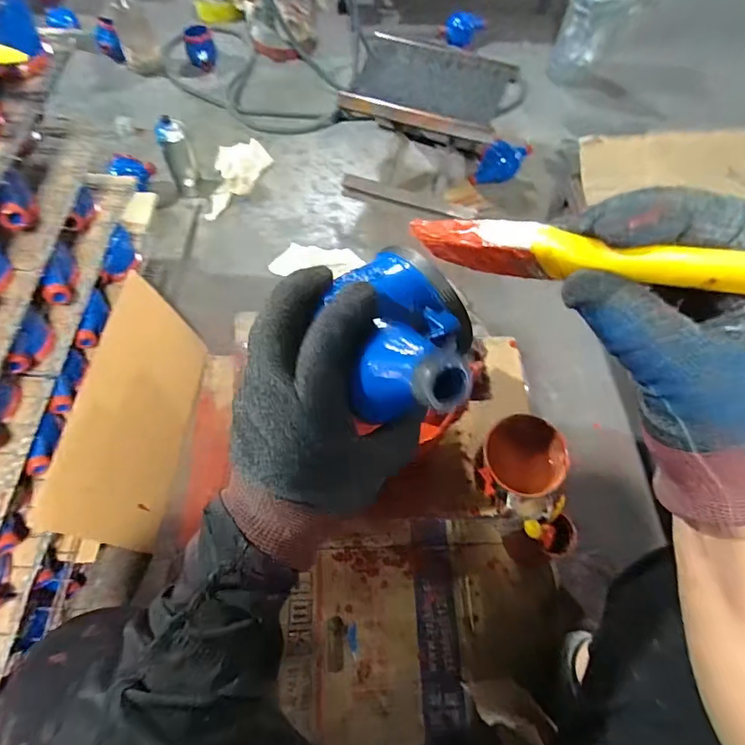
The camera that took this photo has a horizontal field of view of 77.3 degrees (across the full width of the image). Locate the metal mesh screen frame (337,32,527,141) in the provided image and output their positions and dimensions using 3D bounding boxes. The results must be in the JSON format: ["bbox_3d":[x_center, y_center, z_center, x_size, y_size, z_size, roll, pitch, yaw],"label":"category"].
[{"bbox_3d":[0.137,-0.622,1.013,0.344,0.034,0.283,22,64,9],"label":"metal mesh screen frame"}]

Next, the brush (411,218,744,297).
[{"bbox_3d":[0.088,-0.043,0.181,0.166,0.023,0.012,18,60,36],"label":"brush"}]

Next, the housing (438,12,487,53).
[{"bbox_3d":[0.272,-1.062,1.447,0.101,0.066,0.102,-37,70,-19],"label":"housing"}]

